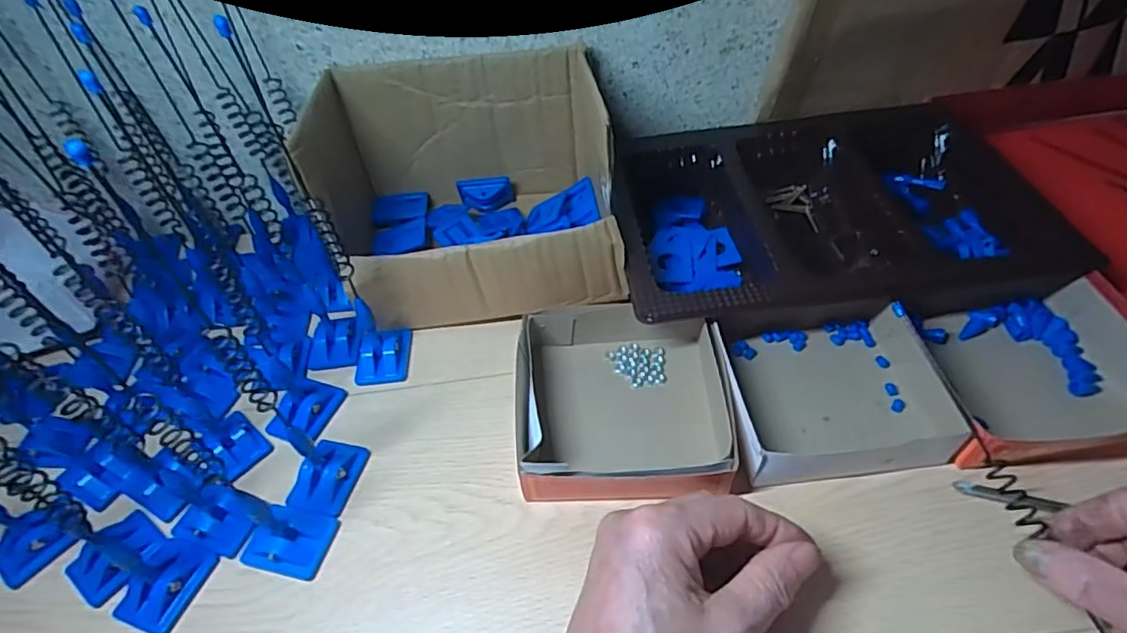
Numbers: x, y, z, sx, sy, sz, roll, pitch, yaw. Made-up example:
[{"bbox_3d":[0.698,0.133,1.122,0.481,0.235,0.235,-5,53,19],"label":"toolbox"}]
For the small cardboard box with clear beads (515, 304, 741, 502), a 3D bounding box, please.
[{"bbox_3d":[0.035,0.050,0.367,0.122,0.034,0.134,-3,50,3],"label":"small cardboard box with clear beads"}]

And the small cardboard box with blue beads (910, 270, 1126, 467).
[{"bbox_3d":[0.286,0.027,0.359,0.139,0.041,0.116,-7,50,1],"label":"small cardboard box with blue beads"}]

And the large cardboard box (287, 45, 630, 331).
[{"bbox_3d":[-0.068,-0.097,0.449,0.200,0.114,0.177,-7,50,0],"label":"large cardboard box"}]

